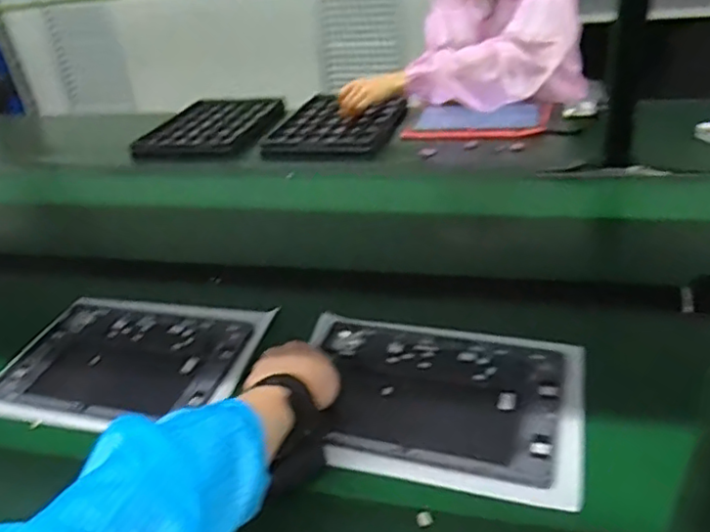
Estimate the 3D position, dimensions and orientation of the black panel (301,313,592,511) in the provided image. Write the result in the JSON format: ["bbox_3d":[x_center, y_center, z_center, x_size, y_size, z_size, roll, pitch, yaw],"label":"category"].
[{"bbox_3d":[0.080,0.126,0.616,0.273,0.016,0.211,3,33,15],"label":"black panel"}]

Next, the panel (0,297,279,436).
[{"bbox_3d":[-0.254,0.107,0.712,0.284,0.016,0.201,2,32,13],"label":"panel"}]

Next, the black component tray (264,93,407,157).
[{"bbox_3d":[-0.036,-0.285,1.280,0.253,0.041,0.270,5,33,17],"label":"black component tray"}]

